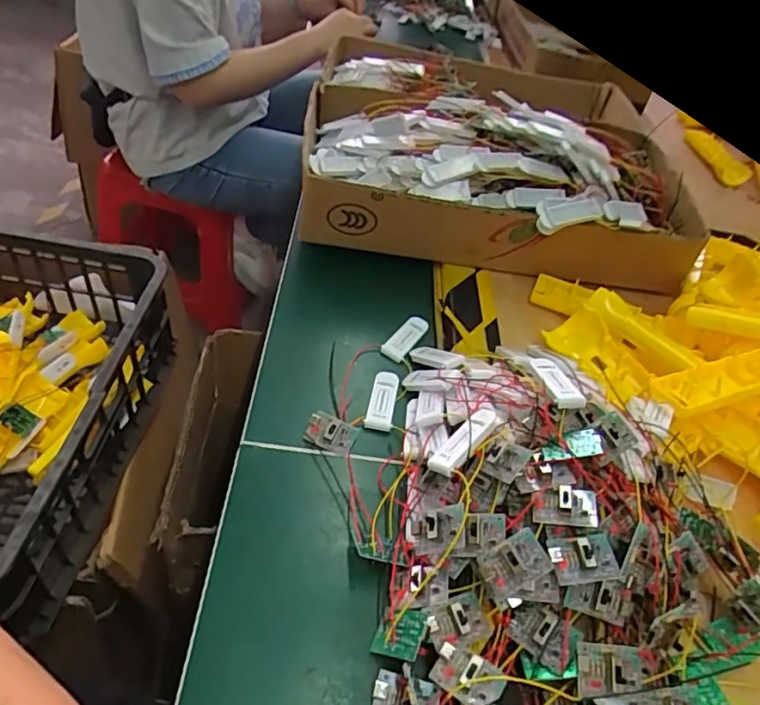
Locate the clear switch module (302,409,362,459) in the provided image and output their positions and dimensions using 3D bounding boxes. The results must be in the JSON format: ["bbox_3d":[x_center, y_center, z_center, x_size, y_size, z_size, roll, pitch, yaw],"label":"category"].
[{"bbox_3d":[-0.037,0.060,0.426,0.037,0.013,0.026,15,48,10],"label":"clear switch module"}]

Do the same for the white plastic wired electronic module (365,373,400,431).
[{"bbox_3d":[0.002,0.038,0.455,0.020,0.005,0.056,15,45,0],"label":"white plastic wired electronic module"}]

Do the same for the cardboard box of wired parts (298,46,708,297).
[{"bbox_3d":[0.120,-0.192,0.602,0.397,0.144,0.220,10,45,-5],"label":"cardboard box of wired parts"}]

